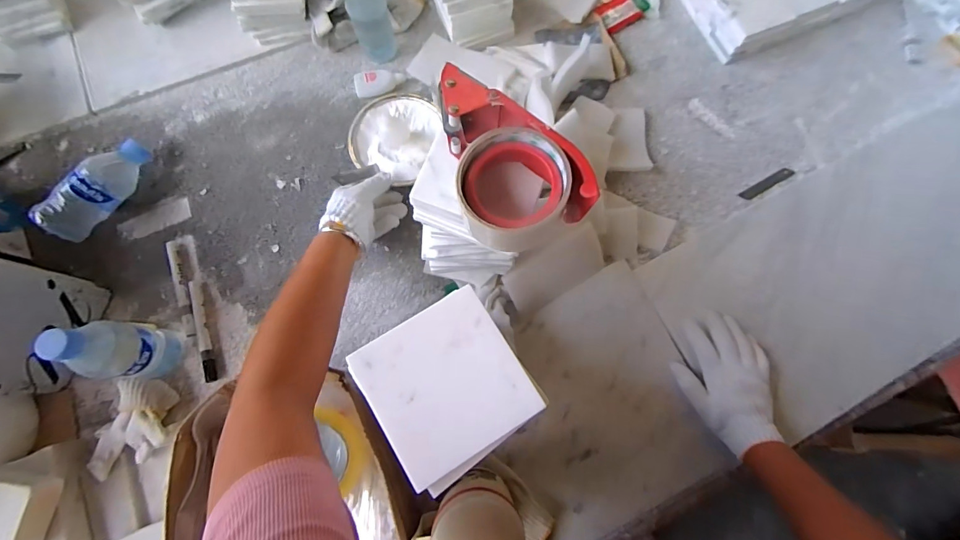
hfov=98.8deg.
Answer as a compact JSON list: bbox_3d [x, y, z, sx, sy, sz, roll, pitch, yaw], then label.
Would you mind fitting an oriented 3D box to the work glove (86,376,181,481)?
[{"bbox_3d":[-0.441,0.197,0.524,0.076,0.034,0.111,0,76,-2],"label":"work glove"}]

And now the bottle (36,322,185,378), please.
[{"bbox_3d":[-0.437,0.097,0.494,0.050,0.159,0.064,3,76,-1],"label":"bottle"}]

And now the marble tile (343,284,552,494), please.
[{"bbox_3d":[-0.024,0.077,0.281,0.100,0.007,0.098,-30,79,-9],"label":"marble tile"}]

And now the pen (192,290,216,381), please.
[{"bbox_3d":[-0.390,0.084,0.580,0.015,0.017,0.147,-17,77,-6],"label":"pen"}]

